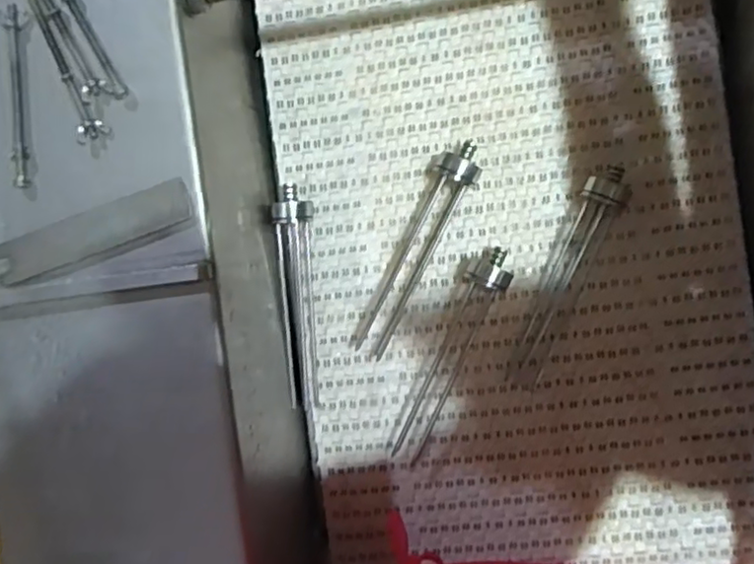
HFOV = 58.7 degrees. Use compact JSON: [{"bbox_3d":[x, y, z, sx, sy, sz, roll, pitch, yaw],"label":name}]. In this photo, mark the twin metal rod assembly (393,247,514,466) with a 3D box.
[{"bbox_3d":[0.065,0.065,0.573,0.036,0.029,0.199,23,94,6],"label":"twin metal rod assembly"}]

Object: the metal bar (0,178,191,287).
[{"bbox_3d":[-0.195,-0.035,0.461,0.146,0.011,0.031,-19,89,8],"label":"metal bar"}]

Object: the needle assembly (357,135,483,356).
[{"bbox_3d":[0.034,-0.027,0.573,0.032,0.035,0.200,28,95,6],"label":"needle assembly"}]

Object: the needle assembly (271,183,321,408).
[{"bbox_3d":[-0.070,0.014,0.591,0.030,0.031,0.190,0,91,8],"label":"needle assembly"}]

